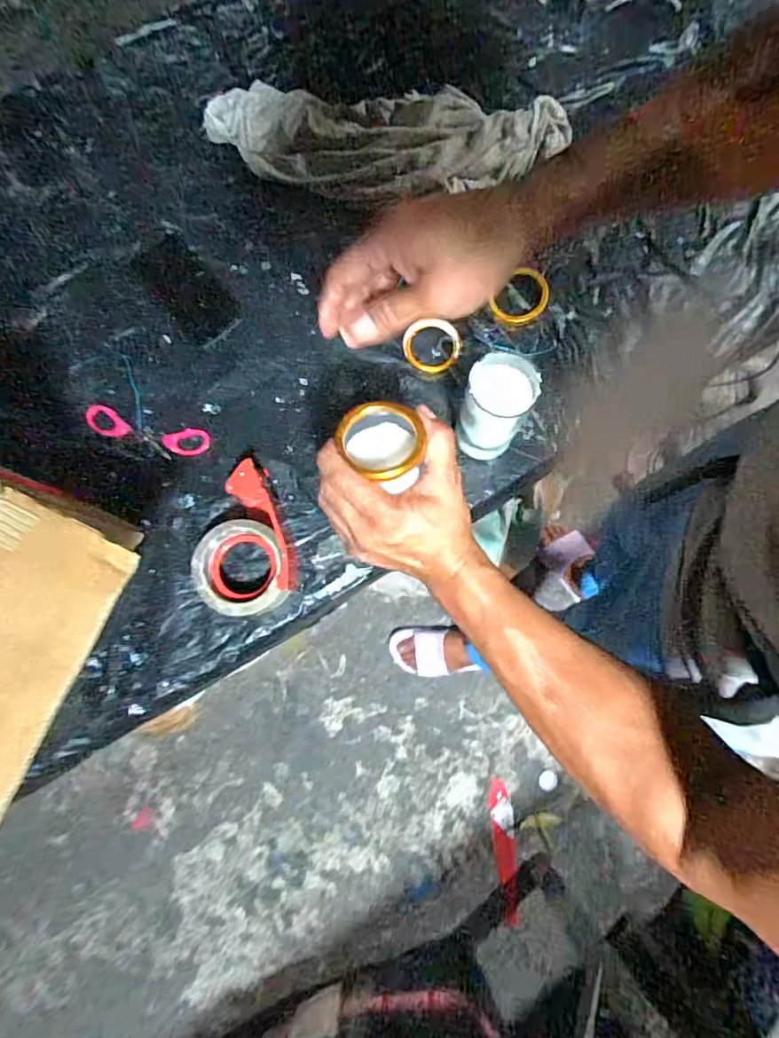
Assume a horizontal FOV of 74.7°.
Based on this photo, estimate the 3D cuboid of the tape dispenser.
[{"bbox_3d":[-0.156,0.023,0.556,0.116,0.053,0.157,-15,79,-3],"label":"tape dispenser"}]

